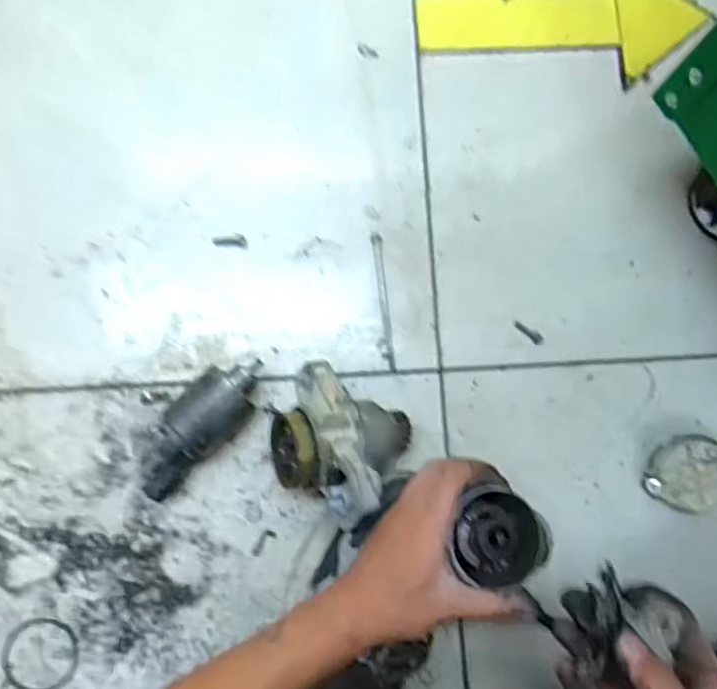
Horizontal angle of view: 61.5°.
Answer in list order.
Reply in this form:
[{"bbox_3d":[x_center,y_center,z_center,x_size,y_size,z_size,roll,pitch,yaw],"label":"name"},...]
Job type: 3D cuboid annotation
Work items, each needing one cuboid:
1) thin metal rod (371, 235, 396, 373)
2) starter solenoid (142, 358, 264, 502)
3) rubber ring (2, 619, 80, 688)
[{"bbox_3d":[0.024,-0.039,0.552,0.009,0.004,0.127,-5,82,-4],"label":"thin metal rod"},{"bbox_3d":[-0.132,0.068,0.501,0.049,0.051,0.133,40,81,3],"label":"starter solenoid"},{"bbox_3d":[-0.260,0.255,0.491,0.061,0.004,0.058,1,81,-3],"label":"rubber ring"}]

